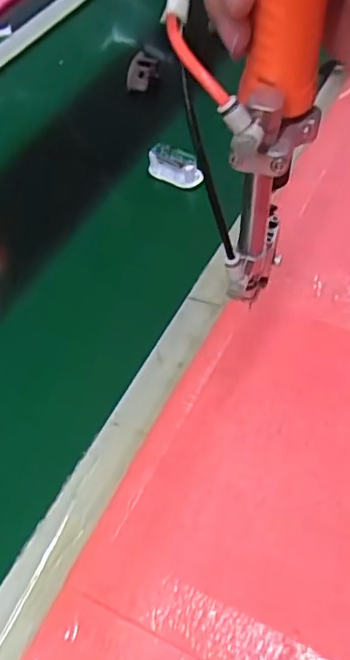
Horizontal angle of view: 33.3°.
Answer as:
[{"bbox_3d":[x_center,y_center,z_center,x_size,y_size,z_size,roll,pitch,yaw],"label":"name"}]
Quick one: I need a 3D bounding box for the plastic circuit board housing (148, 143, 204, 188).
[{"bbox_3d":[0.000,-0.158,0.563,0.062,0.036,0.008,25,58,24],"label":"plastic circuit board housing"}]

